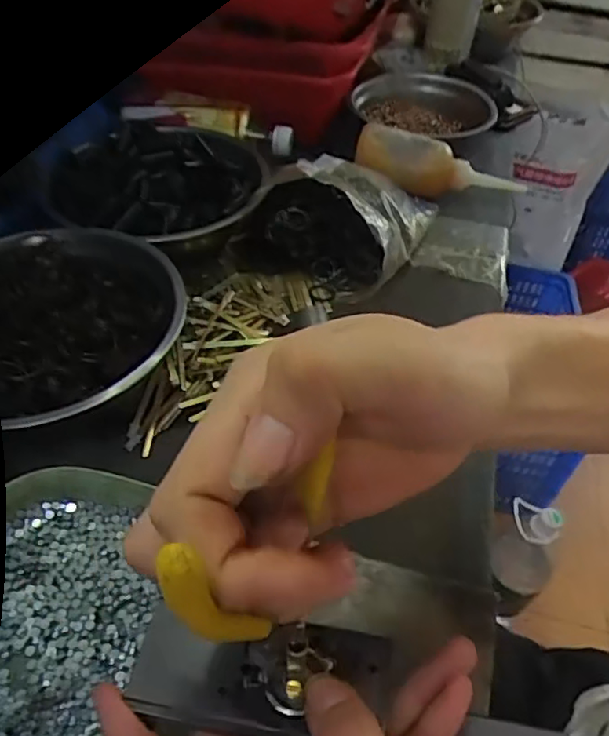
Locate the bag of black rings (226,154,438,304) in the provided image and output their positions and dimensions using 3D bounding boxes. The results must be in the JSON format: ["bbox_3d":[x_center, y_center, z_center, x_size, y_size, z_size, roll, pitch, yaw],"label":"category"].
[{"bbox_3d":[0.038,-0.145,0.554,0.130,0.087,0.187,23,48,16],"label":"bag of black rings"}]

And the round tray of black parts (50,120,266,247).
[{"bbox_3d":[-0.120,-0.170,0.545,0.163,0.032,0.165,3,46,-3],"label":"round tray of black parts"}]

